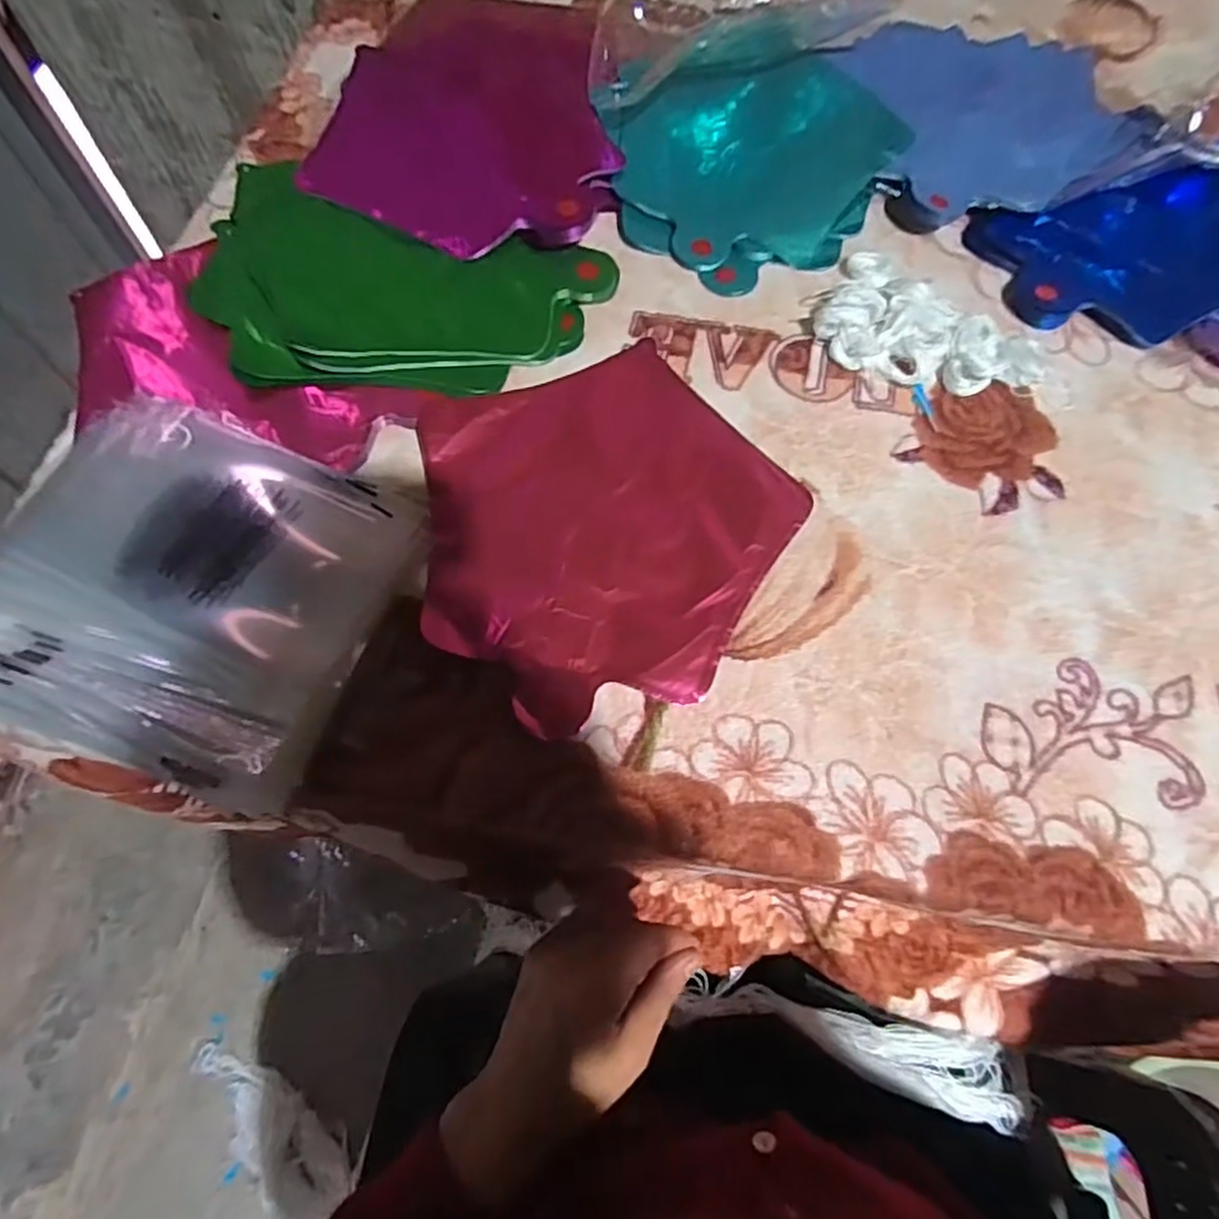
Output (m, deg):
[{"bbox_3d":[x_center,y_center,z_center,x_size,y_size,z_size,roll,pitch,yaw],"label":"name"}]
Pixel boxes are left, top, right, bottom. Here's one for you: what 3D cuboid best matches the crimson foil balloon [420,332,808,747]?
[{"bbox_3d":[0.001,-0.056,0.409,0.223,0.010,0.228,-16,68,-10],"label":"crimson foil balloon"}]

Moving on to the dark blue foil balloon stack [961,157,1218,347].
[{"bbox_3d":[0.419,-0.281,0.519,0.255,0.024,0.154,-19,68,-11],"label":"dark blue foil balloon stack"}]

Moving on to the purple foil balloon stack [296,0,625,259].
[{"bbox_3d":[-0.100,-0.412,0.546,0.235,0.022,0.326,11,66,2],"label":"purple foil balloon stack"}]

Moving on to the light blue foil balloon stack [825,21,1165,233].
[{"bbox_3d":[0.326,-0.422,0.574,0.235,0.026,0.270,-1,66,-4],"label":"light blue foil balloon stack"}]

